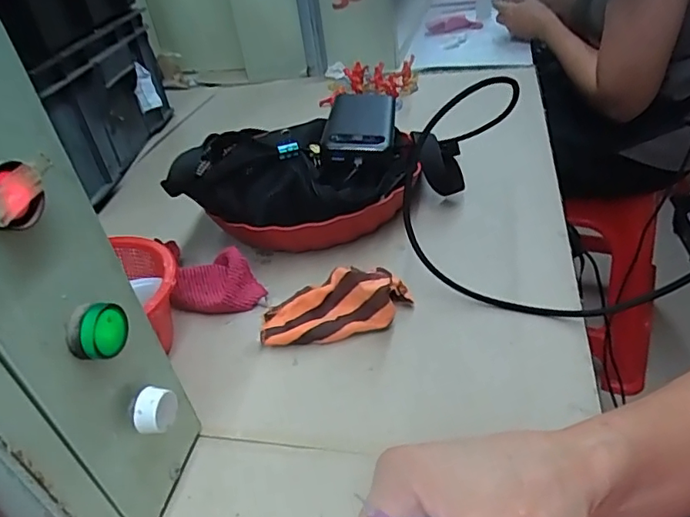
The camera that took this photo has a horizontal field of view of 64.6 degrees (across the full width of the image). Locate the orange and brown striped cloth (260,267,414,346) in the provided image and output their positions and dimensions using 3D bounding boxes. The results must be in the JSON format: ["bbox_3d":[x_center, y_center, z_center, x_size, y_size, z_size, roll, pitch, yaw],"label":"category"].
[{"bbox_3d":[-0.010,0.038,0.458,0.126,0.044,0.053,-16,36,4],"label":"orange and brown striped cloth"}]

